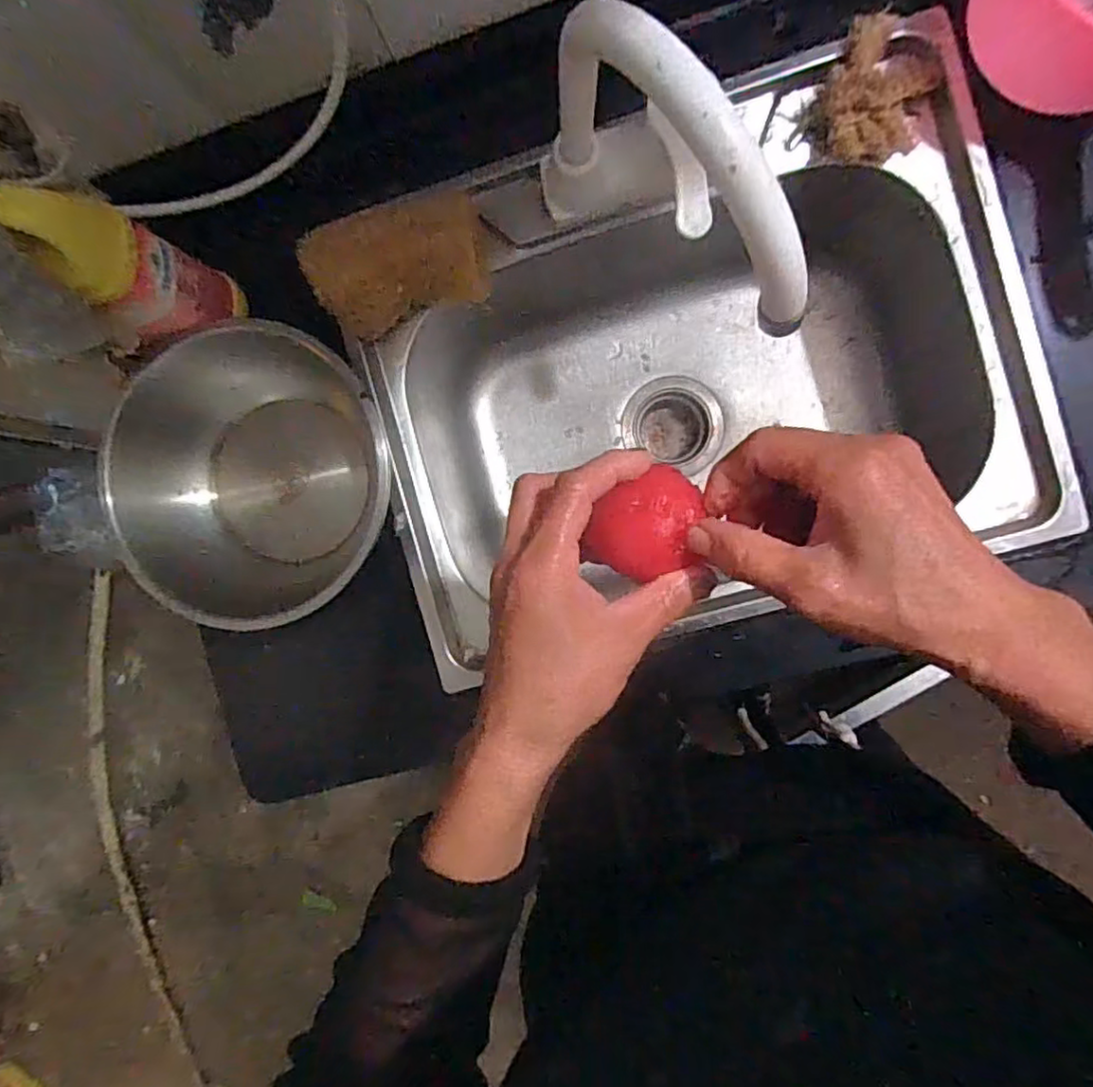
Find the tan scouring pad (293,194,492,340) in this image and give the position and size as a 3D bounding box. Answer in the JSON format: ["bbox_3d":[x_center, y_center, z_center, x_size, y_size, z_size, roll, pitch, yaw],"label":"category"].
[{"bbox_3d":[-0.117,-0.221,0.525,0.136,0.026,0.085,-19,125,-3],"label":"tan scouring pad"}]

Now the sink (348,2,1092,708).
[{"bbox_3d":[0.140,-0.132,0.641,0.542,0.239,0.413,-12,90,8],"label":"sink"}]

